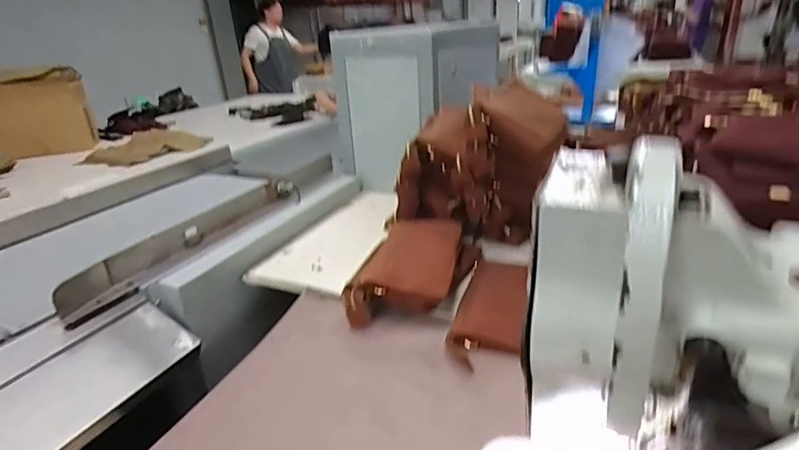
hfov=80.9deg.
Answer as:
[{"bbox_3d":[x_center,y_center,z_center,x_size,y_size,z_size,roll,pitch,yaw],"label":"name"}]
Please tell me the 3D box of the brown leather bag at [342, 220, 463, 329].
[{"bbox_3d":[0.022,0.084,0.839,0.155,0.089,0.263,4,25,18],"label":"brown leather bag"}]

